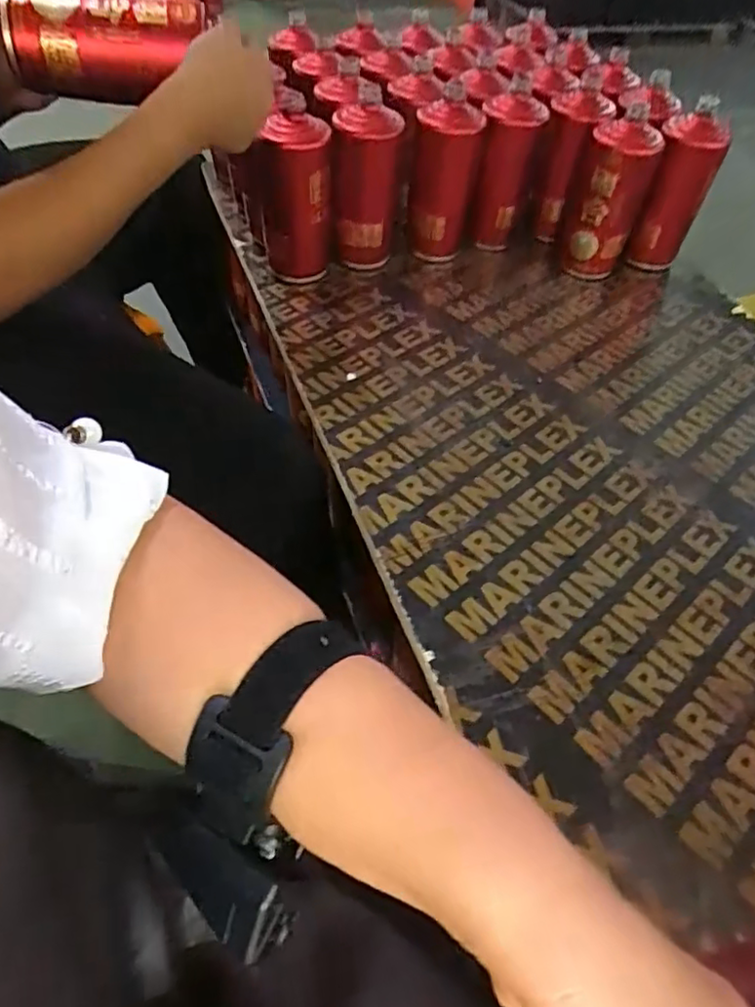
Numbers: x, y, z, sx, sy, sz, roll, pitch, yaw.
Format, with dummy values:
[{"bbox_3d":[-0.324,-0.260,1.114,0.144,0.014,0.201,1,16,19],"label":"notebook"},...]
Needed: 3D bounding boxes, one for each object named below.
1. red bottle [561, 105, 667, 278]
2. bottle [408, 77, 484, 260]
[{"bbox_3d":[0.286,-0.377,0.780,0.082,0.183,0.076,20,54,11],"label":"red bottle"},{"bbox_3d":[0.081,-0.399,0.778,0.079,0.182,0.066,8,52,2],"label":"bottle"}]

